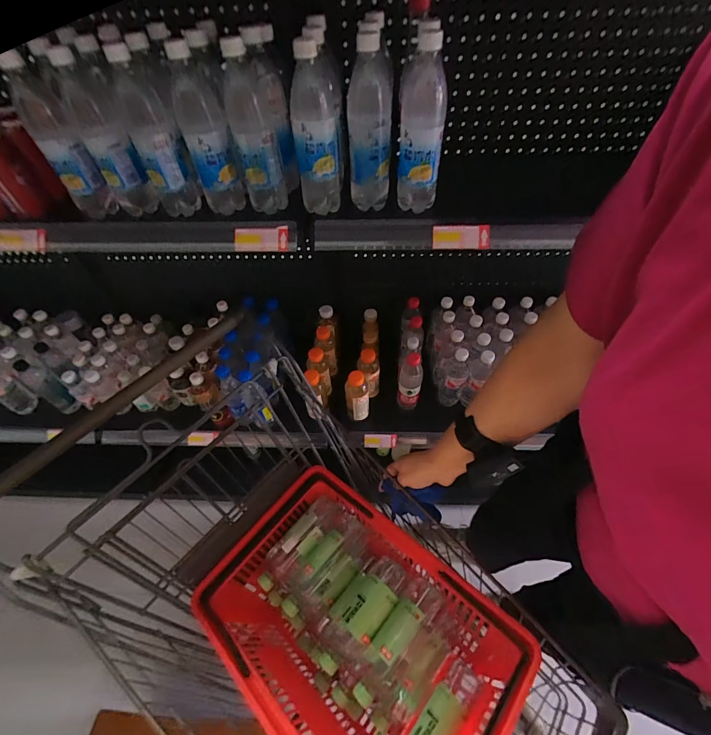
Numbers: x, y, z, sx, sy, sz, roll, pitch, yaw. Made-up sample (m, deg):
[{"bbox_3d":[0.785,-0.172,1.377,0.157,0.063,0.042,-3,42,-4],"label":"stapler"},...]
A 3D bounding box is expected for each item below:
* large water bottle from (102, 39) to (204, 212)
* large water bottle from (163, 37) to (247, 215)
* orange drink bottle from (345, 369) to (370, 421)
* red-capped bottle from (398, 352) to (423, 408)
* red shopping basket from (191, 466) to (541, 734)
[{"bbox_3d":[-0.334,-0.376,0.595,0.079,0.237,0.081,-26,55,-16],"label":"large water bottle"},{"bbox_3d":[-0.243,-0.376,0.585,0.077,0.231,0.072,-19,54,-11],"label":"large water bottle"},{"bbox_3d":[0.007,0.077,0.968,0.066,0.165,0.058,-6,52,-1],"label":"orange drink bottle"},{"bbox_3d":[0.157,0.032,0.996,0.064,0.219,0.066,10,54,11],"label":"red-capped bottle"},{"bbox_3d":[-0.011,0.456,0.627,0.479,0.248,0.329,34,62,26],"label":"red shopping basket"}]

